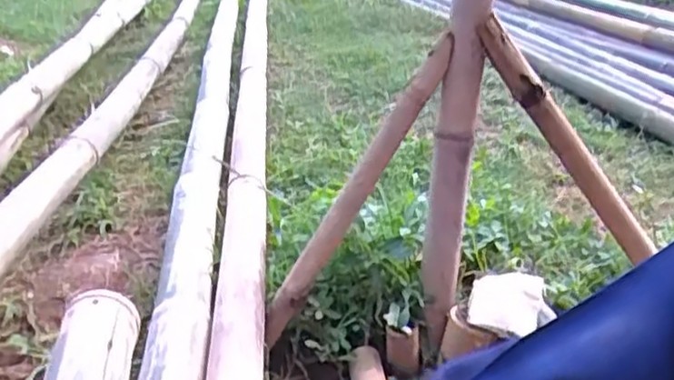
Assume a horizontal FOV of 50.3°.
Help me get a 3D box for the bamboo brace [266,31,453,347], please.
[{"bbox_3d":[0.028,0.007,1.009,0.044,0.487,0.035,26,15,-24],"label":"bamboo brace"}]

